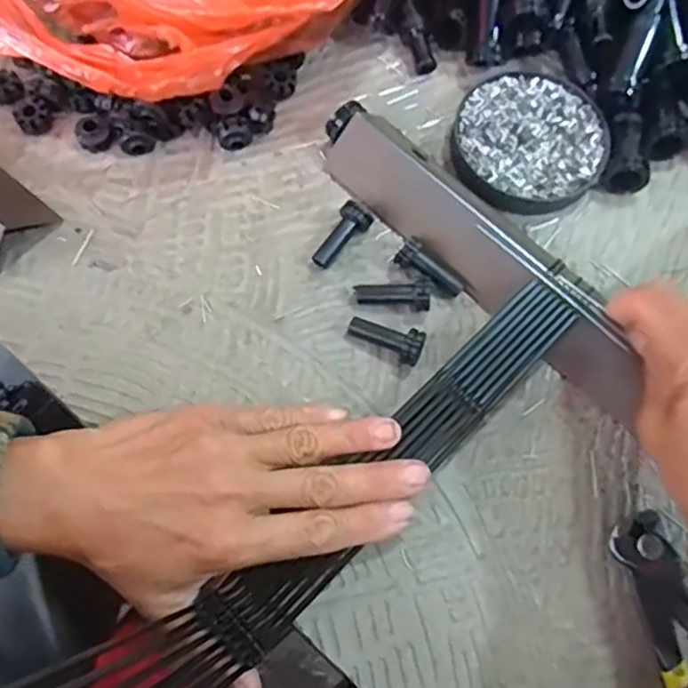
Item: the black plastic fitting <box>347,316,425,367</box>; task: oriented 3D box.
[{"bbox_3d":[0.021,-0.003,0.342,0.038,0.018,0.013,22,69,6],"label":"black plastic fitting"}]

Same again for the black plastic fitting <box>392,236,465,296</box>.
[{"bbox_3d":[0.045,-0.039,0.358,0.038,0.013,0.013,37,71,-9],"label":"black plastic fitting"}]

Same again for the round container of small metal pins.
[{"bbox_3d":[0.105,-0.113,0.383,0.080,0.018,0.080,1,69,-2],"label":"round container of small metal pins"}]

